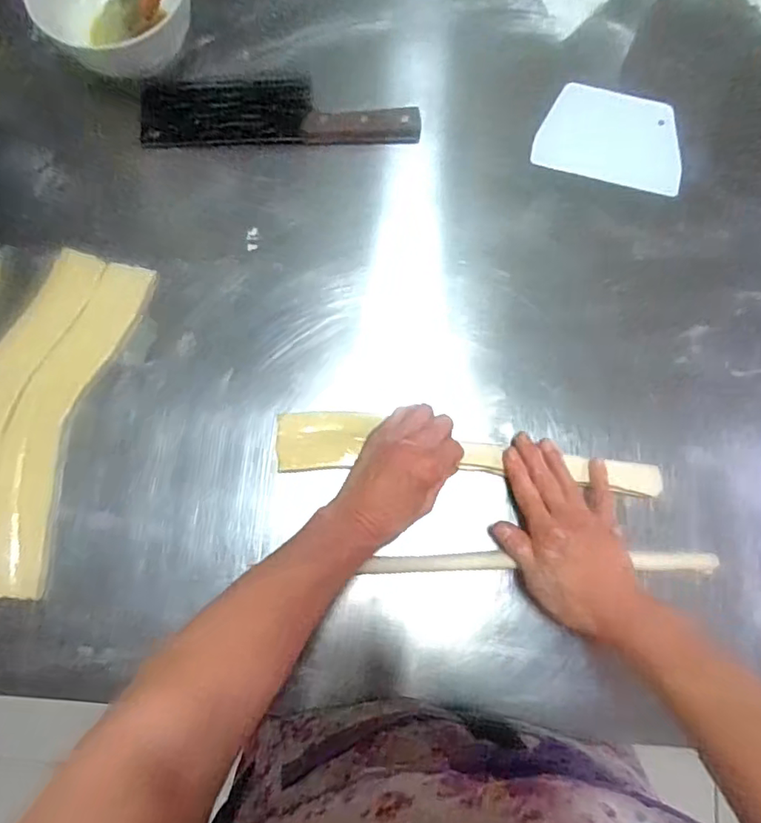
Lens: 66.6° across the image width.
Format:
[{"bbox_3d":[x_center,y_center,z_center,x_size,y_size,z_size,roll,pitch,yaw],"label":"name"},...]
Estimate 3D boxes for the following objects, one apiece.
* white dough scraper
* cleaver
[{"bbox_3d":[0.235,-0.284,0.597,0.145,0.006,0.107,10,78,2],"label":"white dough scraper"},{"bbox_3d":[-0.102,-0.311,0.590,0.276,0.024,0.079,1,77,0],"label":"cleaver"}]

